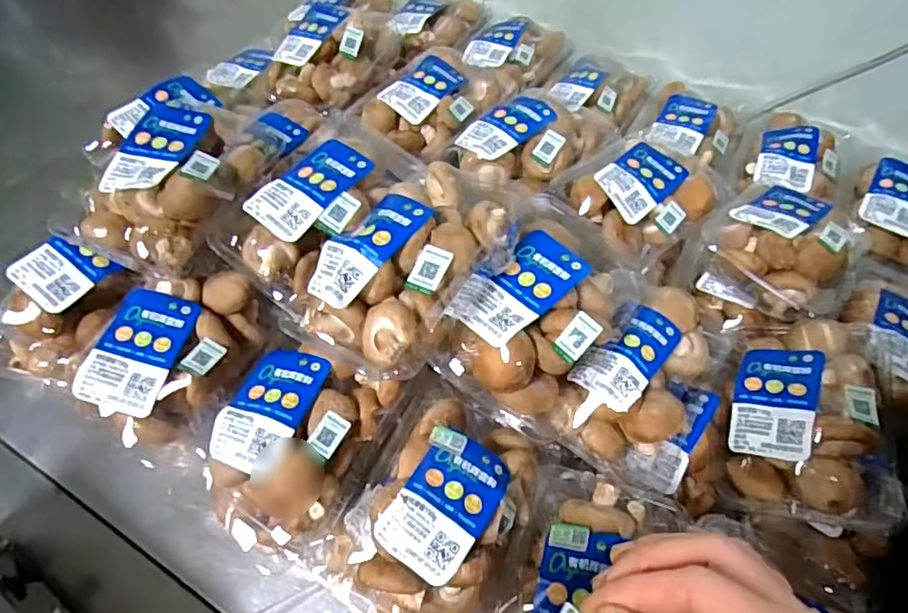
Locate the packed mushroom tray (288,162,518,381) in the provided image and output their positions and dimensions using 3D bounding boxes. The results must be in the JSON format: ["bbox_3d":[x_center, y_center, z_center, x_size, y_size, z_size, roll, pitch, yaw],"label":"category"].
[{"bbox_3d":[-0.034,-0.037,0.397,0.110,0.047,0.173,28,62,15],"label":"packed mushroom tray"}]

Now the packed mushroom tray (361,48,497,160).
[{"bbox_3d":[-0.017,-0.233,0.643,0.101,0.051,0.169,30,63,16],"label":"packed mushroom tray"}]

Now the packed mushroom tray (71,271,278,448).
[{"bbox_3d":[-0.226,0.035,0.466,0.103,0.056,0.152,23,61,13],"label":"packed mushroom tray"}]

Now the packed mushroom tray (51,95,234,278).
[{"bbox_3d":[-0.243,-0.096,0.485,0.104,0.065,0.147,23,61,13],"label":"packed mushroom tray"}]

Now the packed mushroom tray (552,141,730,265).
[{"bbox_3d":[0.185,-0.113,0.563,0.141,0.063,0.114,-33,65,-19],"label":"packed mushroom tray"}]

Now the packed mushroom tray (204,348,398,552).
[{"bbox_3d":[-0.121,0.101,0.432,0.112,0.057,0.140,21,60,11],"label":"packed mushroom tray"}]

